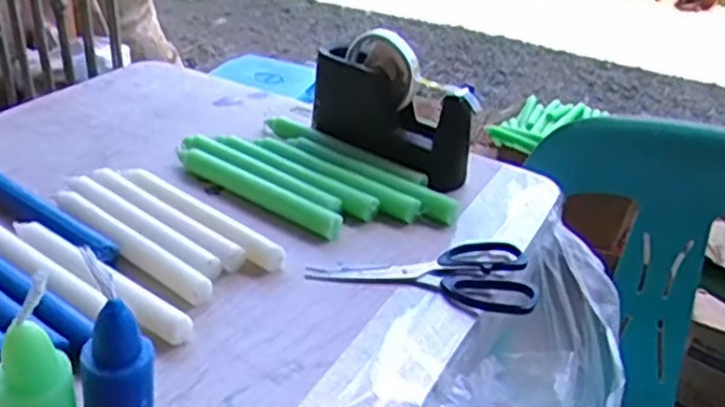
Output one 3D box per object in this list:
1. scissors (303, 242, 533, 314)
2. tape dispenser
[{"bbox_3d":[0.048,0.055,0.598,0.182,0.011,0.084,5,30,1],"label":"scissors"},{"bbox_3d":[0.031,-0.101,0.732,0.175,0.122,0.047,26,36,32],"label":"tape dispenser"}]

